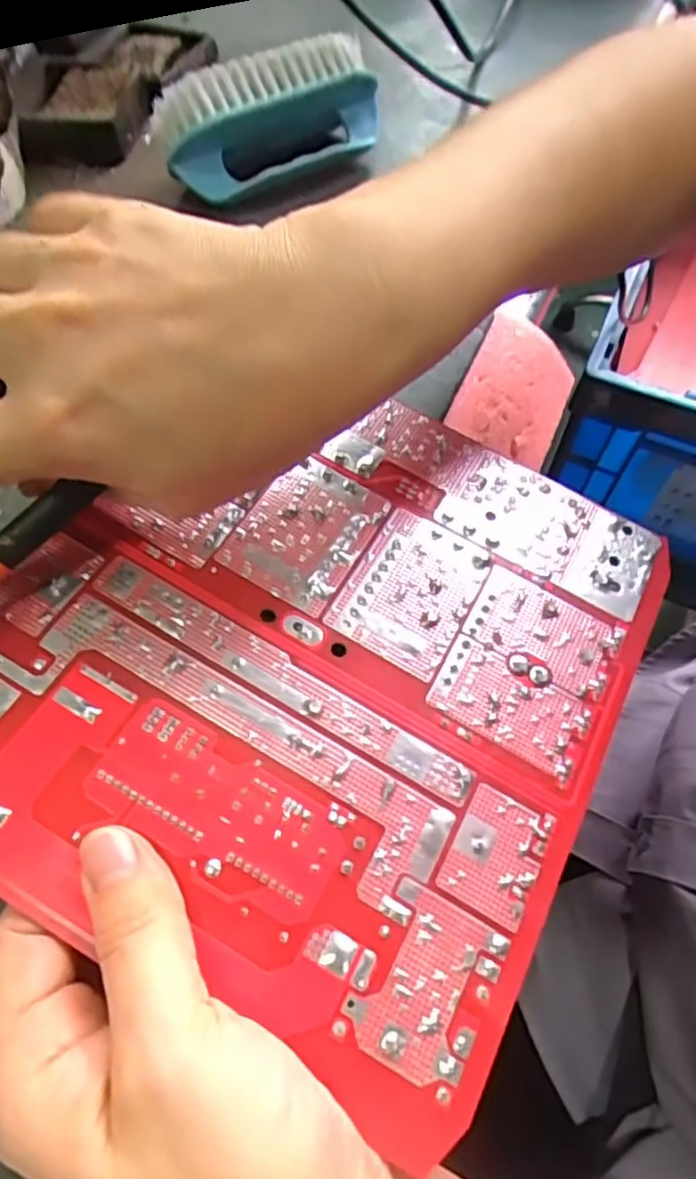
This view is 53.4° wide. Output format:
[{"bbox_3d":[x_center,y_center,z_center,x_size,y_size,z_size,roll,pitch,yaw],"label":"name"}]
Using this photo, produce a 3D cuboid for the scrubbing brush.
[{"bbox_3d":[-0.040,-0.251,0.365,0.120,0.046,0.043,-31,65,-18],"label":"scrubbing brush"}]

